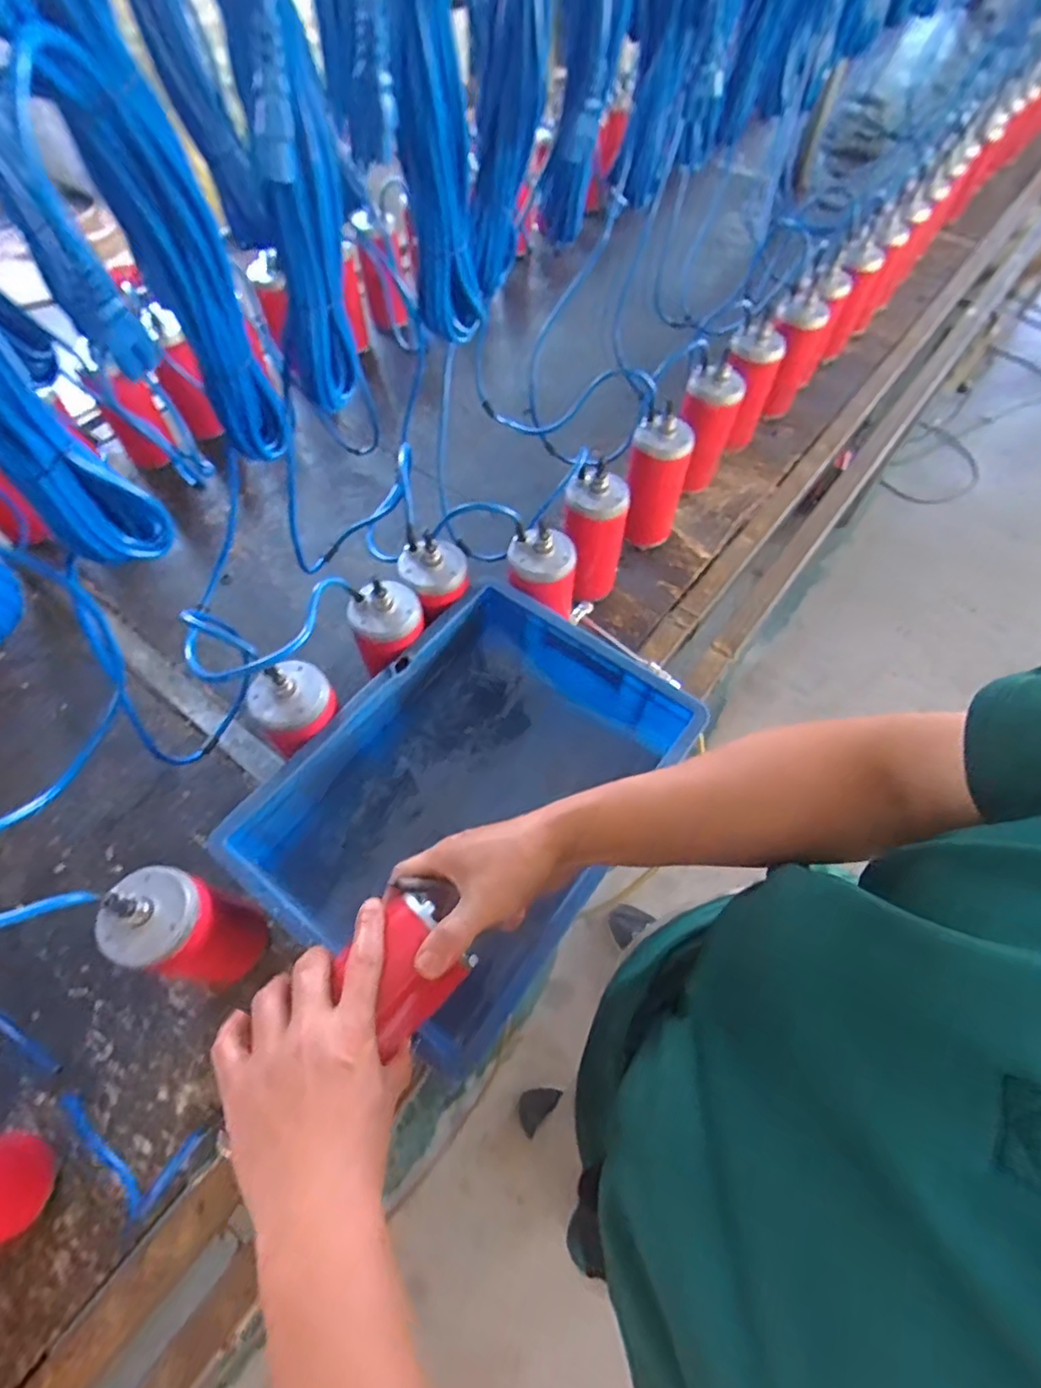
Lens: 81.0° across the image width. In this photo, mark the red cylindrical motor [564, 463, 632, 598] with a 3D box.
[{"bbox_3d":[0.091,-0.195,0.794,0.084,0.186,0.073,9,61,4],"label":"red cylindrical motor"}]

